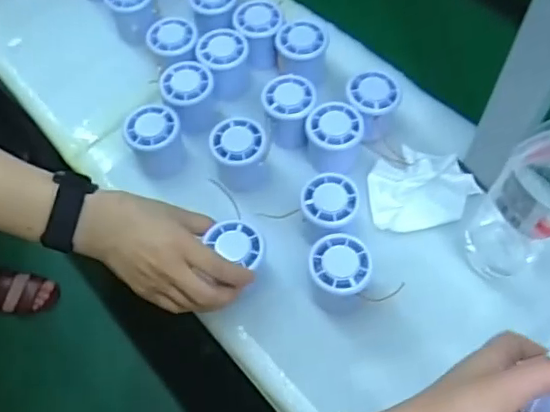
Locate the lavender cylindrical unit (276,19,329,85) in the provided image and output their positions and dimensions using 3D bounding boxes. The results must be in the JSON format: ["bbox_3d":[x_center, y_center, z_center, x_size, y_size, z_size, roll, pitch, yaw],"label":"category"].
[{"bbox_3d":[0.030,-0.172,0.633,0.055,0.041,0.052,5,61,5],"label":"lavender cylindrical unit"}]

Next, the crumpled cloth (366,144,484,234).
[{"bbox_3d":[0.147,-0.019,0.572,0.105,0.017,0.084,-6,60,-1],"label":"crumpled cloth"}]

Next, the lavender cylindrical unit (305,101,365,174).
[{"bbox_3d":[0.059,-0.069,0.581,0.056,0.050,0.053,-3,60,1],"label":"lavender cylindrical unit"}]

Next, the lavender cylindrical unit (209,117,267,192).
[{"bbox_3d":[-0.035,-0.051,0.576,0.051,0.052,0.054,-1,61,2],"label":"lavender cylindrical unit"}]

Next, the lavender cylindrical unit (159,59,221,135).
[{"bbox_3d":[-0.089,-0.115,0.618,0.051,0.056,0.064,-20,62,-9],"label":"lavender cylindrical unit"}]

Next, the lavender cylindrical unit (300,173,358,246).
[{"bbox_3d":[0.052,0.006,0.542,0.055,0.053,0.056,2,61,3],"label":"lavender cylindrical unit"}]

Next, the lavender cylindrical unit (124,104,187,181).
[{"bbox_3d":[-0.121,-0.065,0.597,0.052,0.072,0.050,-1,61,2],"label":"lavender cylindrical unit"}]

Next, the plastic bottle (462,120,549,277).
[{"bbox_3d":[0.207,-0.013,0.446,0.068,0.223,0.077,39,69,21],"label":"plastic bottle"}]

